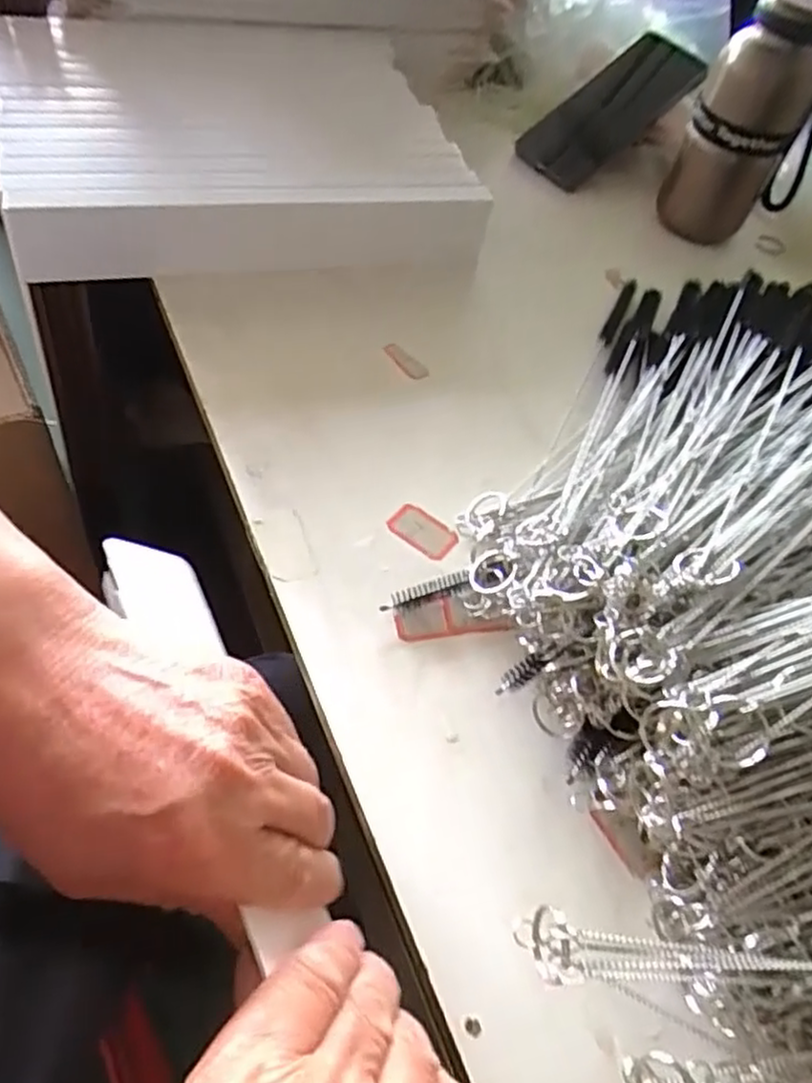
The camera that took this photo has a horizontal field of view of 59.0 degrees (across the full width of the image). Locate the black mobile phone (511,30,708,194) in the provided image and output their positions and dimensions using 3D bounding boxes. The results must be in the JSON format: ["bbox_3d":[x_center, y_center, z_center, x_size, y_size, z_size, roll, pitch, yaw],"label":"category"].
[{"bbox_3d":[0.167,-0.355,0.594,0.144,0.014,0.062,-37,85,9],"label":"black mobile phone"}]

